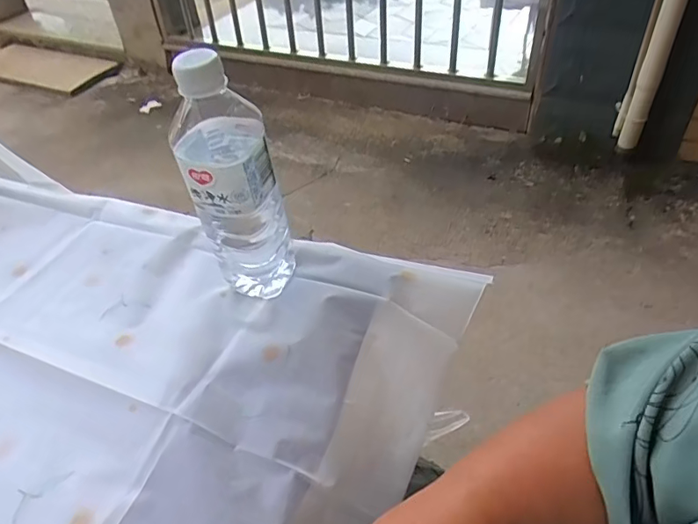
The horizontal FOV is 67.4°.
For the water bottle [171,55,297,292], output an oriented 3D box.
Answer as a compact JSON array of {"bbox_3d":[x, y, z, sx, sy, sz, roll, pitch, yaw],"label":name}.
[{"bbox_3d":[-0.090,-0.059,0.415,0.067,0.210,0.061,-13,44,-7],"label":"water bottle"}]

